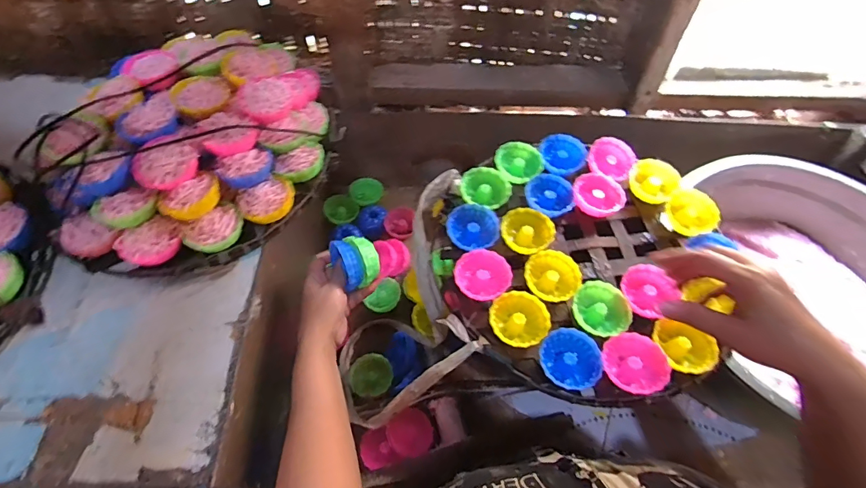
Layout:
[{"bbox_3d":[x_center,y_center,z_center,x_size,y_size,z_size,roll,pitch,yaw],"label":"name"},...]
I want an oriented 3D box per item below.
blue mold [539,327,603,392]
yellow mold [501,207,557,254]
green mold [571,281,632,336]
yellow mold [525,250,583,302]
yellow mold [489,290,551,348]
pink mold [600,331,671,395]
[{"bbox_3d":[0.139,0.121,0.444,0.059,0.026,0.061,1,57,-1],"label":"blue mold"},{"bbox_3d":[0.116,-0.015,0.533,0.063,0.024,0.056,27,61,15],"label":"yellow mold"},{"bbox_3d":[0.185,0.074,0.480,0.060,0.026,0.059,1,57,-1],"label":"green mold"},{"bbox_3d":[0.138,0.040,0.503,0.063,0.025,0.060,1,57,-1],"label":"yellow mold"},{"bbox_3d":[0.093,0.082,0.468,0.062,0.029,0.061,1,57,-1],"label":"yellow mold"},{"bbox_3d":[0.206,0.126,0.444,0.061,0.026,0.061,-6,54,9],"label":"pink mold"}]

